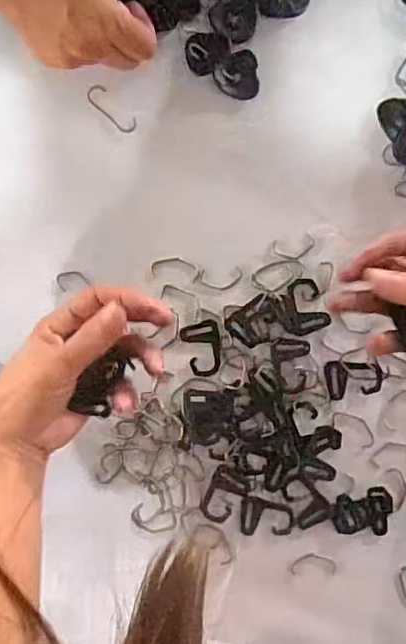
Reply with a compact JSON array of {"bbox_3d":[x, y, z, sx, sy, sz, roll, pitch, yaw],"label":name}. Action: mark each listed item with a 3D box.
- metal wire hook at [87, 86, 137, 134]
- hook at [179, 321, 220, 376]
[{"bbox_3d":[-0.071,-0.167,0.440,0.047,0.004,0.016,44,92,0],"label":"metal wire hook"},{"bbox_3d":[0.001,0.021,0.437,0.029,0.004,0.042,-14,91,2],"label":"hook"}]

